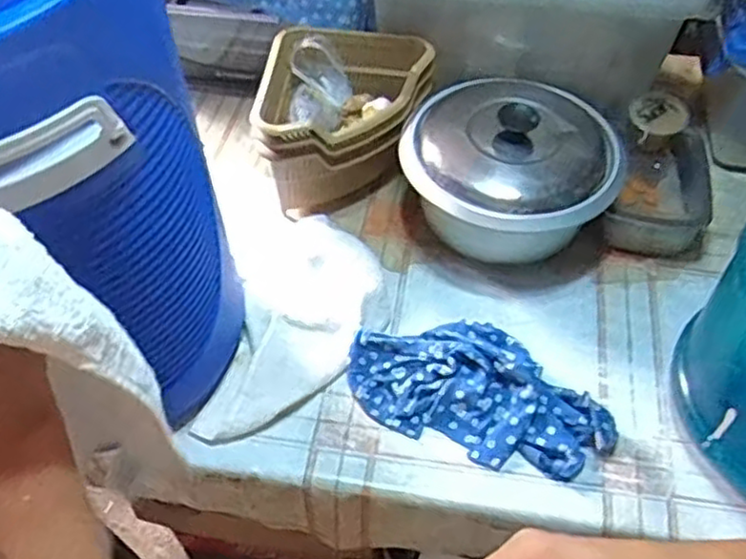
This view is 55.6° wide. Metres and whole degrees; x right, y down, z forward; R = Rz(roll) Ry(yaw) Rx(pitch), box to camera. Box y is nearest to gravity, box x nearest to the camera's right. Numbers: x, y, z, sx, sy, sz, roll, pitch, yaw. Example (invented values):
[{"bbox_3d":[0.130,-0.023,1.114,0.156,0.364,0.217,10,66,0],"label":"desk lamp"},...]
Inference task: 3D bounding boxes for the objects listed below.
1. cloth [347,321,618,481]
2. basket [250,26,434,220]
[{"bbox_3d":[0.110,0.115,0.751,0.282,0.043,0.136,19,54,15],"label":"cloth"},{"bbox_3d":[-0.030,-0.195,0.909,0.206,0.169,0.180,-1,51,0],"label":"basket"}]

